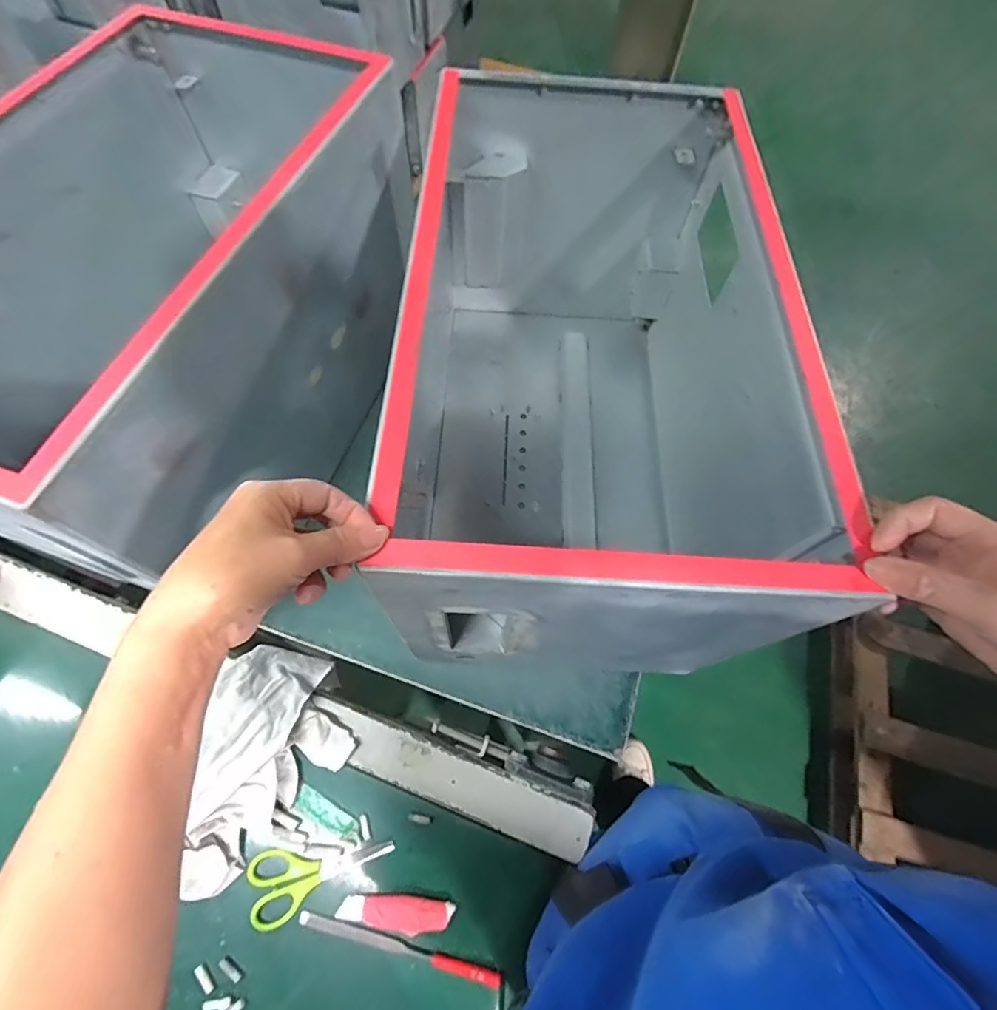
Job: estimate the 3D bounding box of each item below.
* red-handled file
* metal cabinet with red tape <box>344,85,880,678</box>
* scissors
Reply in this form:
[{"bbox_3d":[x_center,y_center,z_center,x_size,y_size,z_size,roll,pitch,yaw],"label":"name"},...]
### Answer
[{"bbox_3d":[-0.087,0.387,0.440,0.182,0.010,0.011,14,65,4],"label":"red-handled file"},{"bbox_3d":[0.076,-0.134,0.540,0.324,0.323,0.553,0,65,-3],"label":"metal cabinet with red tape"},{"bbox_3d":[-0.163,0.341,0.467,0.129,0.005,0.057,-13,66,-8],"label":"scissors"}]

